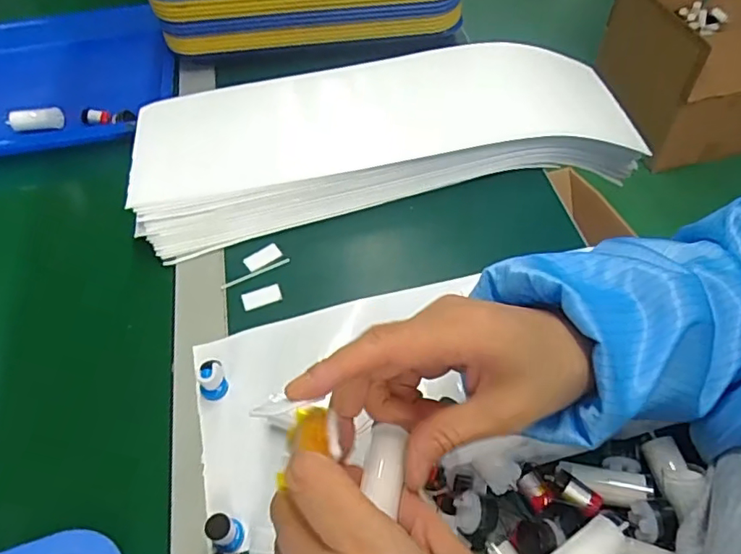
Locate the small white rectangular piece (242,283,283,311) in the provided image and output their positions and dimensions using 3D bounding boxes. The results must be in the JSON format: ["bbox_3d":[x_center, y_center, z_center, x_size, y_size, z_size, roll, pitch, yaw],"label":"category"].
[{"bbox_3d":[-0.087,0.015,0.438,0.031,0.004,0.018,-18,54,-10],"label":"small white rectangular piece"}]

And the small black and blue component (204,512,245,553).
[{"bbox_3d":[-0.086,0.149,0.322,0.017,0.023,0.016,-2,53,2],"label":"small black and blue component"}]

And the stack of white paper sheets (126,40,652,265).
[{"bbox_3d":[0.032,-0.127,0.561,0.494,0.121,0.176,-14,53,-7],"label":"stack of white paper sheets"}]

